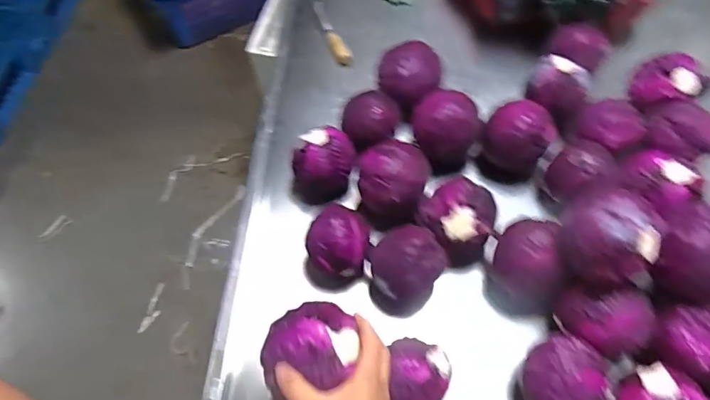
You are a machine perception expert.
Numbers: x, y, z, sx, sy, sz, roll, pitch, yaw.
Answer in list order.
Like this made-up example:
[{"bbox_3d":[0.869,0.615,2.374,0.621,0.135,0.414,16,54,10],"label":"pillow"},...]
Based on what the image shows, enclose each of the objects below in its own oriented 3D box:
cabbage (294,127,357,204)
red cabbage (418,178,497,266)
[{"bbox_3d":[-0.050,-0.054,0.728,0.099,0.084,0.090,-4,61,-1],"label":"cabbage"},{"bbox_3d":[0.139,0.033,0.658,0.099,0.103,0.092,-1,61,1],"label":"red cabbage"}]

